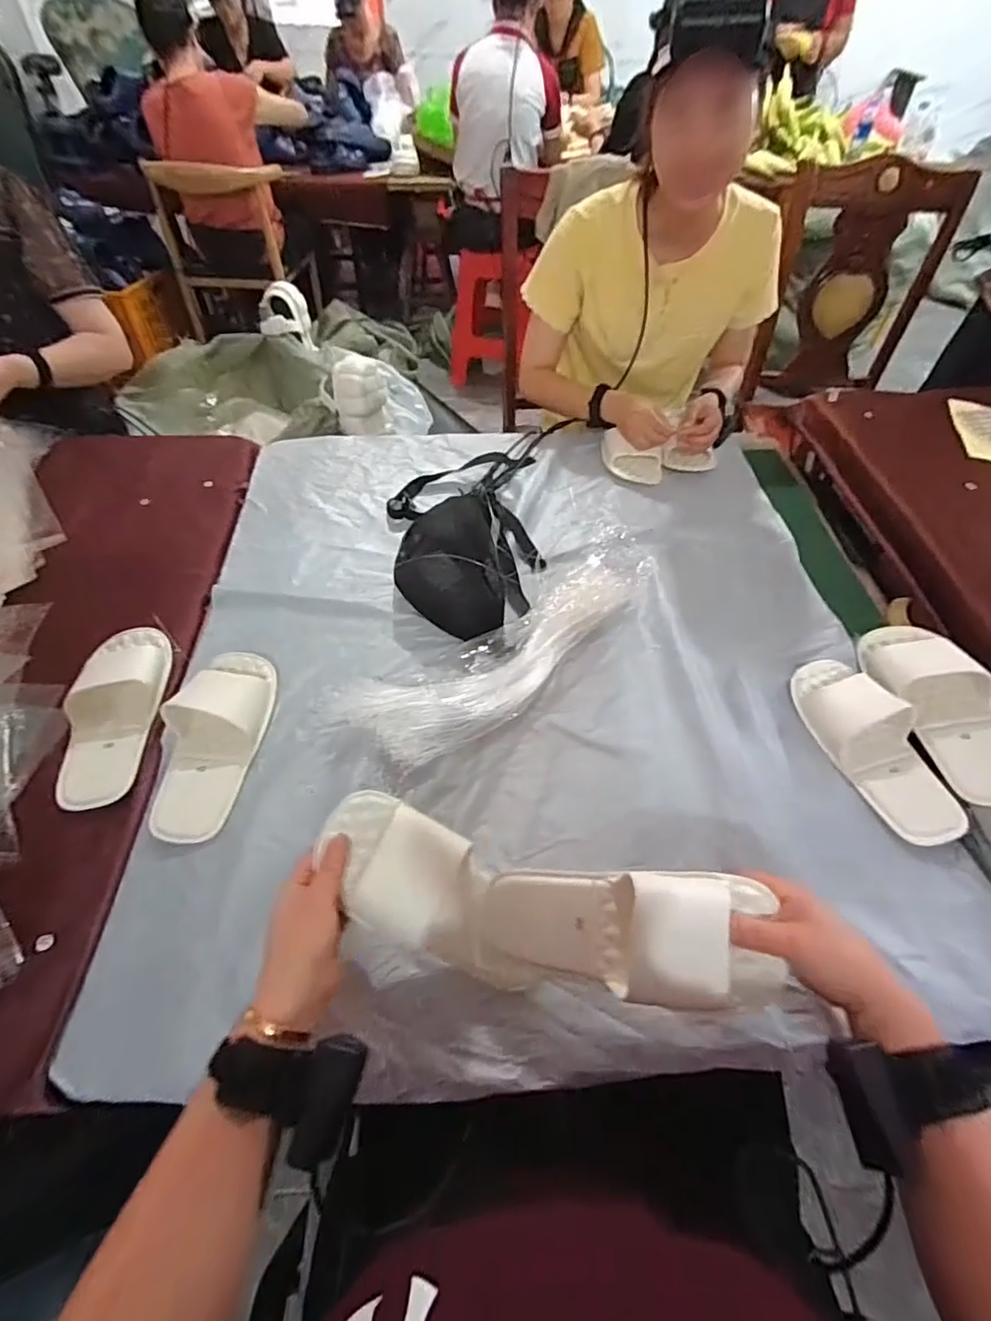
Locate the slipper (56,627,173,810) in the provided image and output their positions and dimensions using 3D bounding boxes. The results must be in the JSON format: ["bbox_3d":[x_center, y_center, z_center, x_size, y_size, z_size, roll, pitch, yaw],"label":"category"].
[{"bbox_3d":[-0.448,0.053,0.662,0.097,0.035,0.235,-10,53,-9],"label":"slipper"}]

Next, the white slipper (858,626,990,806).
[{"bbox_3d":[0.517,0.046,0.654,0.091,0.055,0.241,-6,53,-5],"label":"white slipper"}]

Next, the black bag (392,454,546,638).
[{"bbox_3d":[-0.045,-0.209,0.842,0.228,0.072,0.409,-3,53,-4],"label":"black bag"}]

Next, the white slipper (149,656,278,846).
[{"bbox_3d":[-0.319,0.083,0.638,0.101,0.057,0.240,4,52,2],"label":"white slipper"}]

